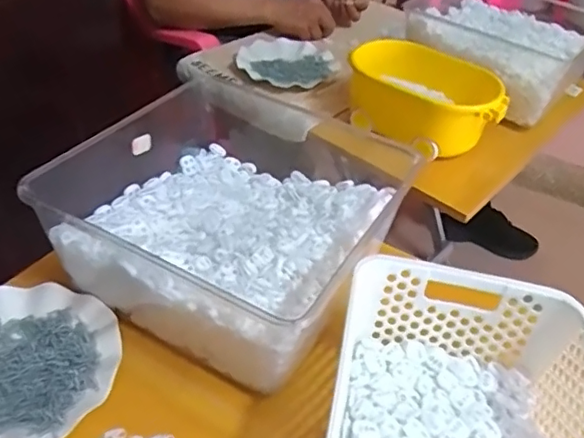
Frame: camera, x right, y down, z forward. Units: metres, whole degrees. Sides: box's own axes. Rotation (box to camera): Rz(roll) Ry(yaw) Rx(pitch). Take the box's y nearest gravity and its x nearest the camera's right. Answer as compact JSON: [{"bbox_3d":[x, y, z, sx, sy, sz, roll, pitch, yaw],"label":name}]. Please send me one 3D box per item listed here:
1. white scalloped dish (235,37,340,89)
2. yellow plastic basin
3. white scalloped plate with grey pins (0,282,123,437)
[{"bbox_3d":[-0.009,-0.299,1.069,0.178,0.023,0.203,3,39,-5],"label":"white scalloped dish"},{"bbox_3d":[0.201,-0.184,0.894,0.237,0.097,0.127,15,40,10],"label":"yellow plastic basin"},{"bbox_3d":[-0.254,0.135,0.526,0.179,0.021,0.177,4,39,-3],"label":"white scalloped plate with grey pins"}]

